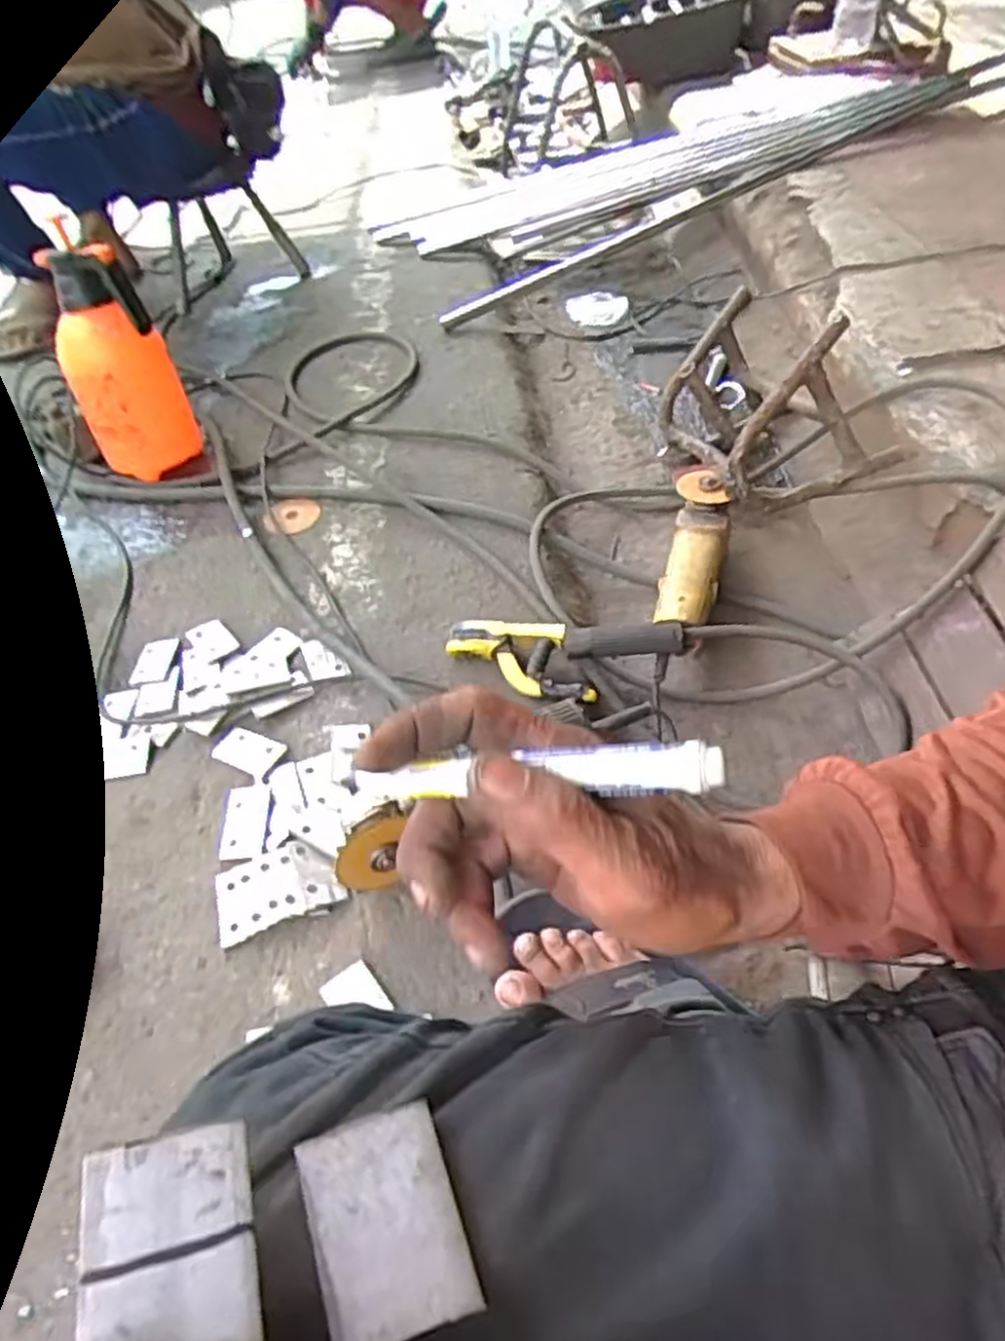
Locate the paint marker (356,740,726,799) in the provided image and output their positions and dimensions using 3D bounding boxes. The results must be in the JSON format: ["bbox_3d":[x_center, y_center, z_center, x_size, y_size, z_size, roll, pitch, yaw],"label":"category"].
[{"bbox_3d":[0.009,0.034,0.251,0.122,0.010,0.014,-6,48,18],"label":"paint marker"}]

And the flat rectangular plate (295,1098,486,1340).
[{"bbox_3d":[-0.032,0.154,0.214,0.039,0.004,0.052,-10,53,-22],"label":"flat rectangular plate"}]

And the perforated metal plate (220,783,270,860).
[{"bbox_3d":[-0.240,0.140,0.714,0.042,0.004,0.075,-11,51,4],"label":"perforated metal plate"}]

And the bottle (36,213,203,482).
[{"bbox_3d":[-0.505,-0.410,1.025,0.129,0.281,0.120,0,50,2],"label":"bottle"}]

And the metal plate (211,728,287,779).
[{"bbox_3d":[-0.256,0.081,0.770,0.068,0.004,0.041,19,59,21],"label":"metal plate"}]

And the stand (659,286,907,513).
[{"bbox_3d":[0.342,-0.347,0.997,0.211,0.251,0.302,-15,49,-3],"label":"stand"}]

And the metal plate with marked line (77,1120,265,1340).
[{"bbox_3d":[-0.082,0.142,0.190,0.039,0.004,0.048,0,46,-26],"label":"metal plate with marked line"}]

